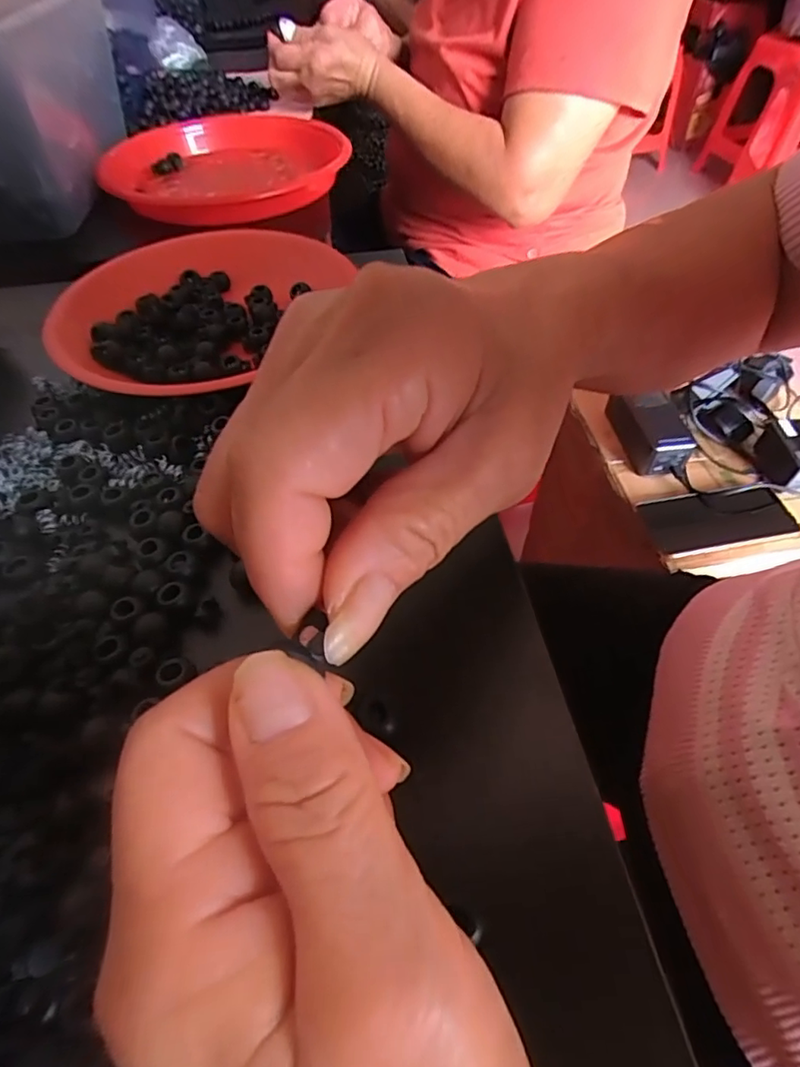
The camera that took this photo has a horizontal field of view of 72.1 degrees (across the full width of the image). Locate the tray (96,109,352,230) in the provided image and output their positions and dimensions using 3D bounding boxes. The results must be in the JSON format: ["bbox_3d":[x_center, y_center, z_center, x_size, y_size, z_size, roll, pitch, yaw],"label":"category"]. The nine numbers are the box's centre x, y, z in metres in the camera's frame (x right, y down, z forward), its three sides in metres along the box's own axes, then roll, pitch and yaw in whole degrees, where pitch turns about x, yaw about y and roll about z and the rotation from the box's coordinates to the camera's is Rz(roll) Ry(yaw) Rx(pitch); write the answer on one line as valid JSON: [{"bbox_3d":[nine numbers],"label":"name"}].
[{"bbox_3d":[-0.171,-0.375,0.564,0.226,0.042,0.237,-12,51,-5],"label":"tray"}]

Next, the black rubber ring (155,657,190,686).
[{"bbox_3d":[-0.087,0.052,0.209,0.012,0.004,0.011,-2,51,3],"label":"black rubber ring"}]

